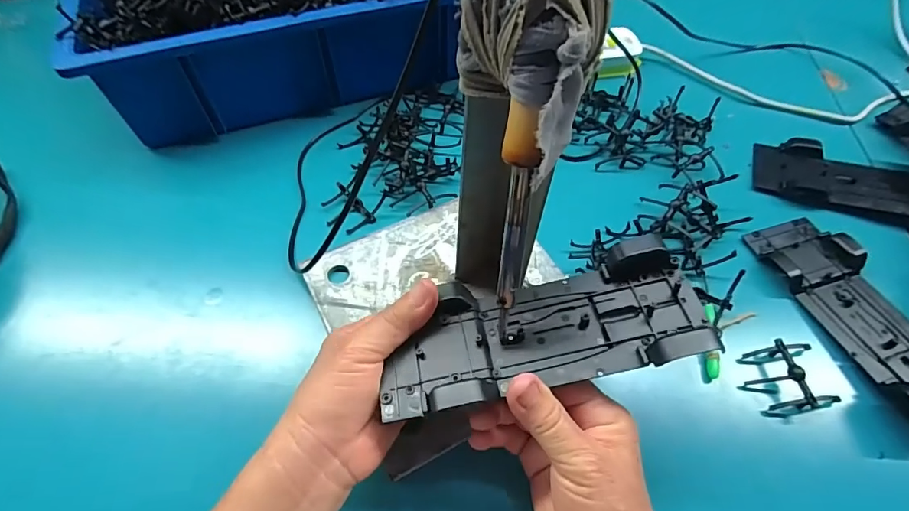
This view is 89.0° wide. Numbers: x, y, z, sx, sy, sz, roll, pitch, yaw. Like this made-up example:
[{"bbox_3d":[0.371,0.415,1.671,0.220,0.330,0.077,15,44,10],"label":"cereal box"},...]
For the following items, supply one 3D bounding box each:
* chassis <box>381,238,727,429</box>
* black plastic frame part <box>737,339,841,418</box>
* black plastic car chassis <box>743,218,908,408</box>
[{"bbox_3d":[0.050,0.043,0.274,0.188,0.030,0.079,-16,62,-2],"label":"chassis"},{"bbox_3d":[0.247,0.090,0.343,0.059,0.028,0.050,-13,58,-11],"label":"black plastic frame part"},{"bbox_3d":[0.327,0.042,0.364,0.084,0.033,0.194,-12,57,-9],"label":"black plastic car chassis"}]

